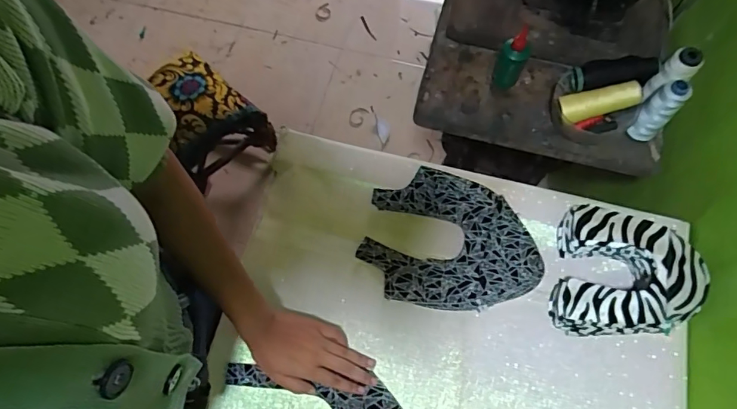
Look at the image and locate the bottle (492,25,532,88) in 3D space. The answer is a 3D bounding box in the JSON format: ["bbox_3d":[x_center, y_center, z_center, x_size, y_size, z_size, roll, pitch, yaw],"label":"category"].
[{"bbox_3d":[0.228,-0.229,0.746,0.043,0.099,0.046,21,68,10],"label":"bottle"}]

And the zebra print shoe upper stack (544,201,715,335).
[{"bbox_3d":[0.338,0.091,0.615,0.165,0.079,0.166,10,66,6],"label":"zebra print shoe upper stack"}]

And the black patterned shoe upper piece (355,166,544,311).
[{"bbox_3d":[0.115,0.050,0.655,0.236,0.047,0.185,7,66,4],"label":"black patterned shoe upper piece"}]

